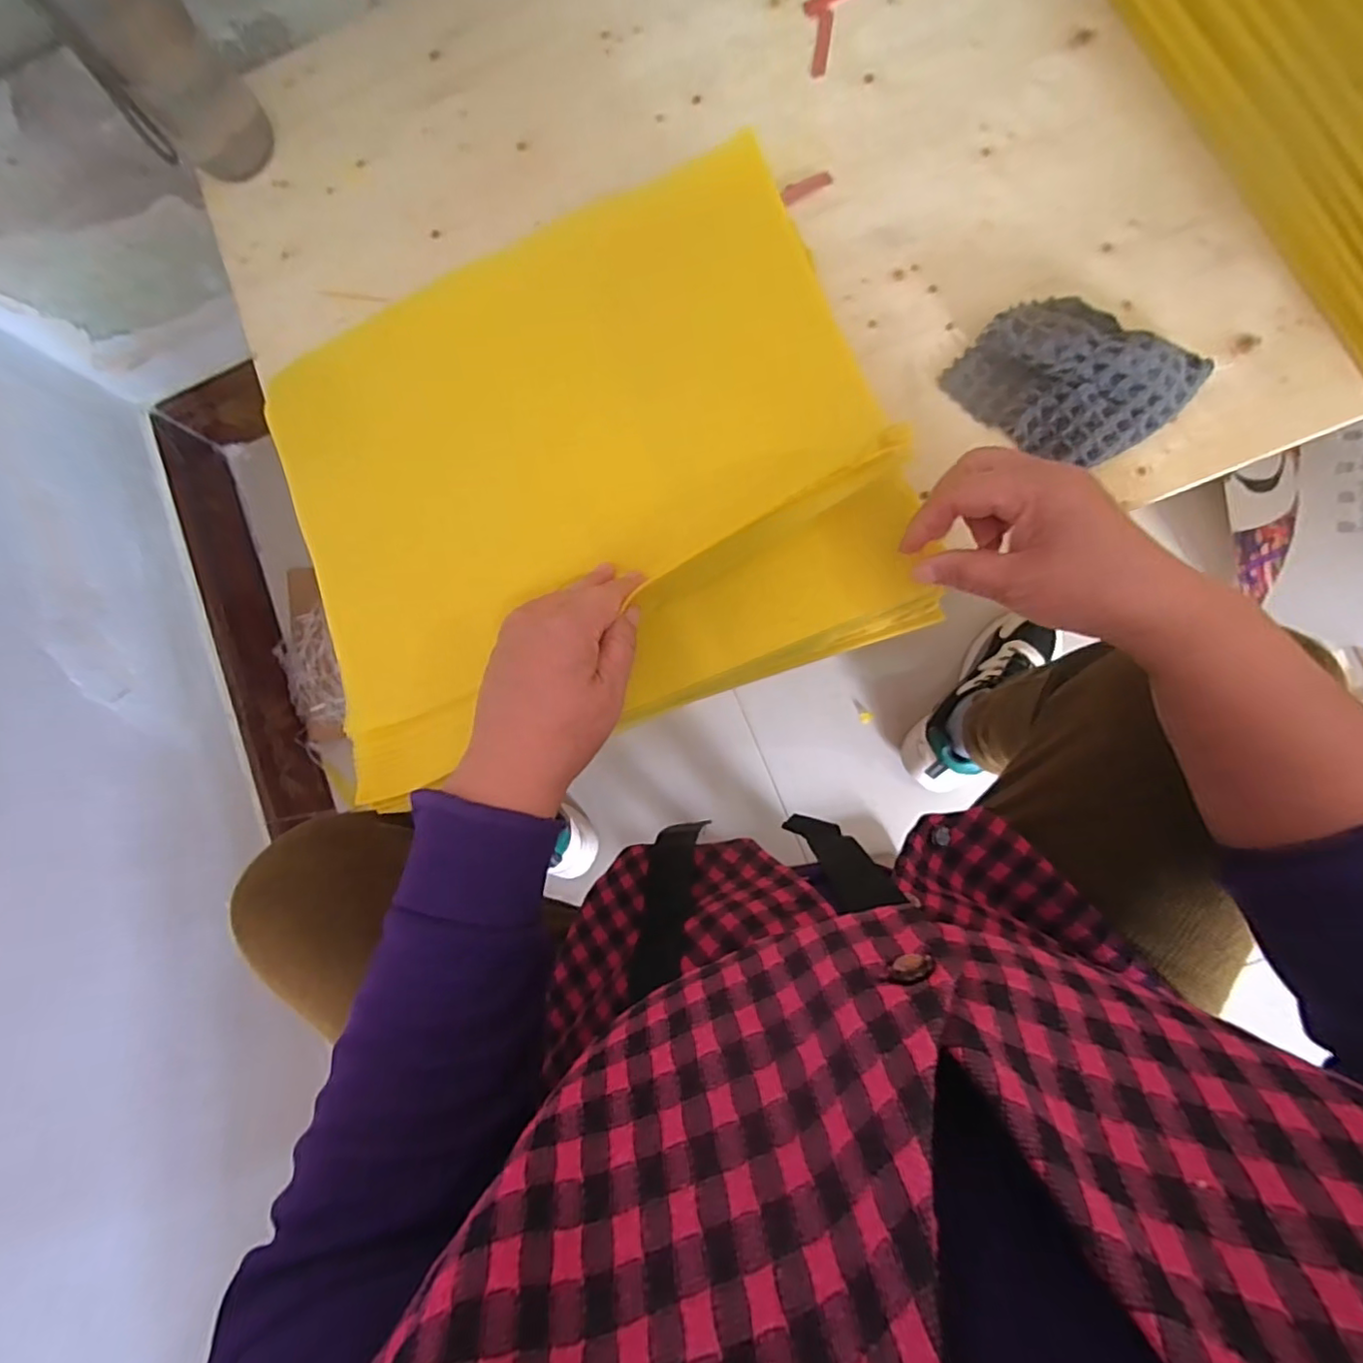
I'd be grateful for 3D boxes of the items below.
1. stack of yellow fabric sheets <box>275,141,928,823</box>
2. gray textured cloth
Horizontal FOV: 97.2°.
[{"bbox_3d":[-0.065,-0.124,0.379,0.358,0.061,0.303,-22,83,3],"label":"stack of yellow fabric sheets"},{"bbox_3d":[0.250,-0.197,0.383,0.124,0.036,0.095,42,90,8],"label":"gray textured cloth"}]

